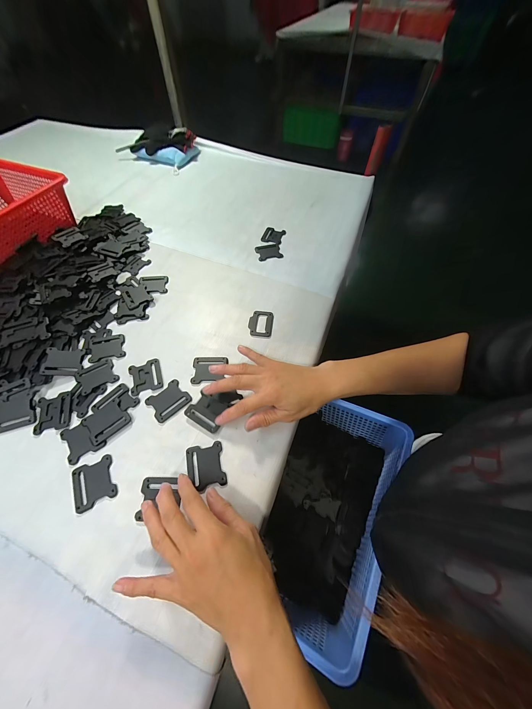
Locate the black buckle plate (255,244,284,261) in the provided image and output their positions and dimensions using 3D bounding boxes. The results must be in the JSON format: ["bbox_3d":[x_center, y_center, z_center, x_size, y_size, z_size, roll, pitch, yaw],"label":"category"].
[{"bbox_3d":[0.006,-0.209,0.527,0.049,0.004,0.044,-11,58,-5],"label":"black buckle plate"}]

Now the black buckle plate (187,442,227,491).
[{"bbox_3d":[-0.073,0.134,0.312,0.043,0.004,0.051,-13,58,-7],"label":"black buckle plate"}]

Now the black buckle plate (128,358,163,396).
[{"bbox_3d":[-0.174,0.031,0.371,0.043,0.004,0.051,-17,59,-9],"label":"black buckle plate"}]

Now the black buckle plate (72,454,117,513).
[{"bbox_3d":[-0.202,0.149,0.302,0.045,0.004,0.052,-23,60,-13],"label":"black buckle plate"}]

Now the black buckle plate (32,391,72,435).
[{"bbox_3d":[-0.284,0.076,0.344,0.041,0.005,0.048,-14,58,-7],"label":"black buckle plate"}]

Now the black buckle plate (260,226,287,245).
[{"bbox_3d":[0.017,-0.257,0.555,0.045,0.004,0.057,11,58,9],"label":"black buckle plate"}]

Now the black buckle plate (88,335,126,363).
[{"bbox_3d":[-0.244,-0.011,0.398,0.048,0.006,0.045,-12,58,-6],"label":"black buckle plate"}]

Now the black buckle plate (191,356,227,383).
[{"bbox_3d":[-0.084,0.022,0.382,0.048,0.004,0.045,1,57,2],"label":"black buckle plate"}]

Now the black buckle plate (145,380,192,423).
[{"bbox_3d":[-0.134,0.063,0.355,0.050,0.004,0.046,-39,64,-21],"label":"black buckle plate"}]

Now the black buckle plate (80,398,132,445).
[{"bbox_3d":[-0.209,0.086,0.337,0.049,0.004,0.045,-38,64,-20],"label":"black buckle plate"}]

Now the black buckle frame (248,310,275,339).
[{"bbox_3d":[-0.008,-0.051,0.425,0.039,0.004,0.054,6,58,5],"label":"black buckle frame"}]

